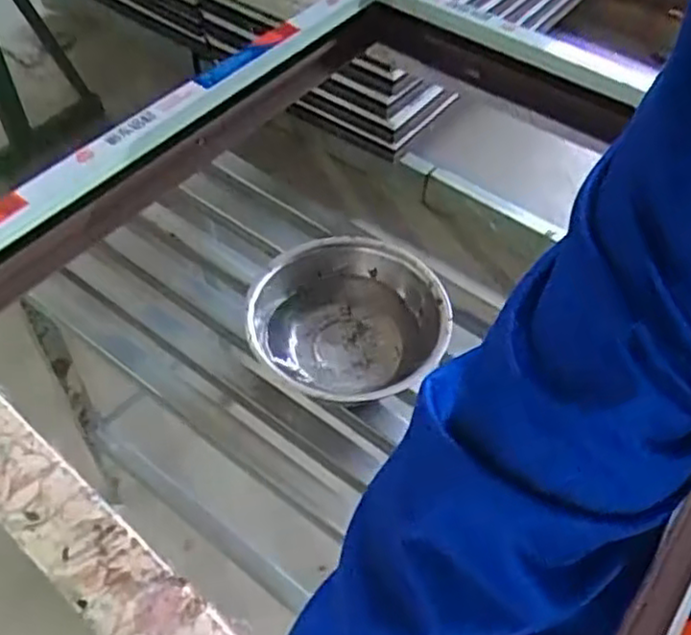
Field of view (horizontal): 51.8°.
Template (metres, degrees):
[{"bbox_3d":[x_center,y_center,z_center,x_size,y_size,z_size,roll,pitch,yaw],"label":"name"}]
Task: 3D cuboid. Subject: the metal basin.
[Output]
[{"bbox_3d":[0.007,0.004,0.726,0.189,0.067,0.179,1,52,-1],"label":"metal basin"}]

